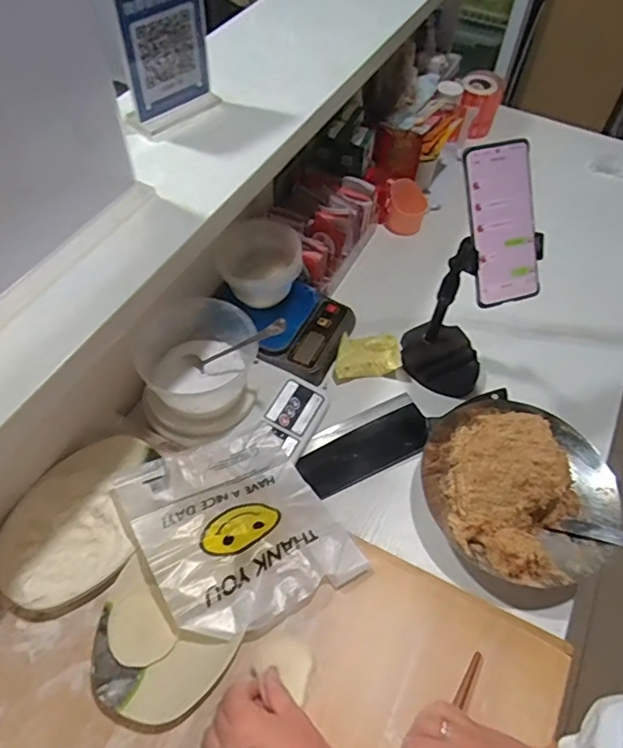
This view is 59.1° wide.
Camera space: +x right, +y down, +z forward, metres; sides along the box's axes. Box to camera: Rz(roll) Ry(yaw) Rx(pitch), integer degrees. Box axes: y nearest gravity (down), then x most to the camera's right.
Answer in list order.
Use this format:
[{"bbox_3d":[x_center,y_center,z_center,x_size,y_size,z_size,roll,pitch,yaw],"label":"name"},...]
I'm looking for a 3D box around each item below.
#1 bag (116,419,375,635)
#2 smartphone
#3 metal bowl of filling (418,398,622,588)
[{"bbox_3d":[-0.080,0.165,0.598,0.196,0.037,0.214,-27,61,-21],"label":"bag"},{"bbox_3d":[0.201,-0.156,0.574,0.072,0.159,0.016,-14,16,-8],"label":"smartphone"},{"bbox_3d":[0.238,0.133,0.643,0.217,0.119,0.202,1,55,-2],"label":"metal bowl of filling"}]

